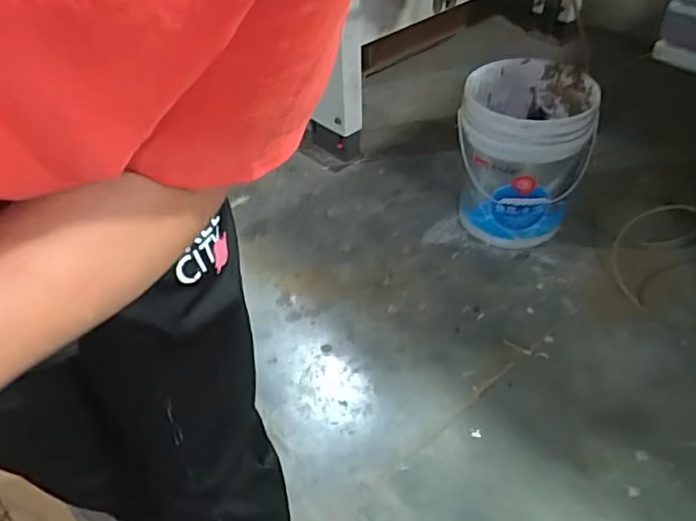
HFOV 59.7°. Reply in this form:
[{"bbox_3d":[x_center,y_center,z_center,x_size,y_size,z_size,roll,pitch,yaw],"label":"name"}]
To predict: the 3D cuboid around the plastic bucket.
[{"bbox_3d":[0.424,-0.254,1.494,0.297,0.395,0.310,-1,43,1],"label":"plastic bucket"}]

